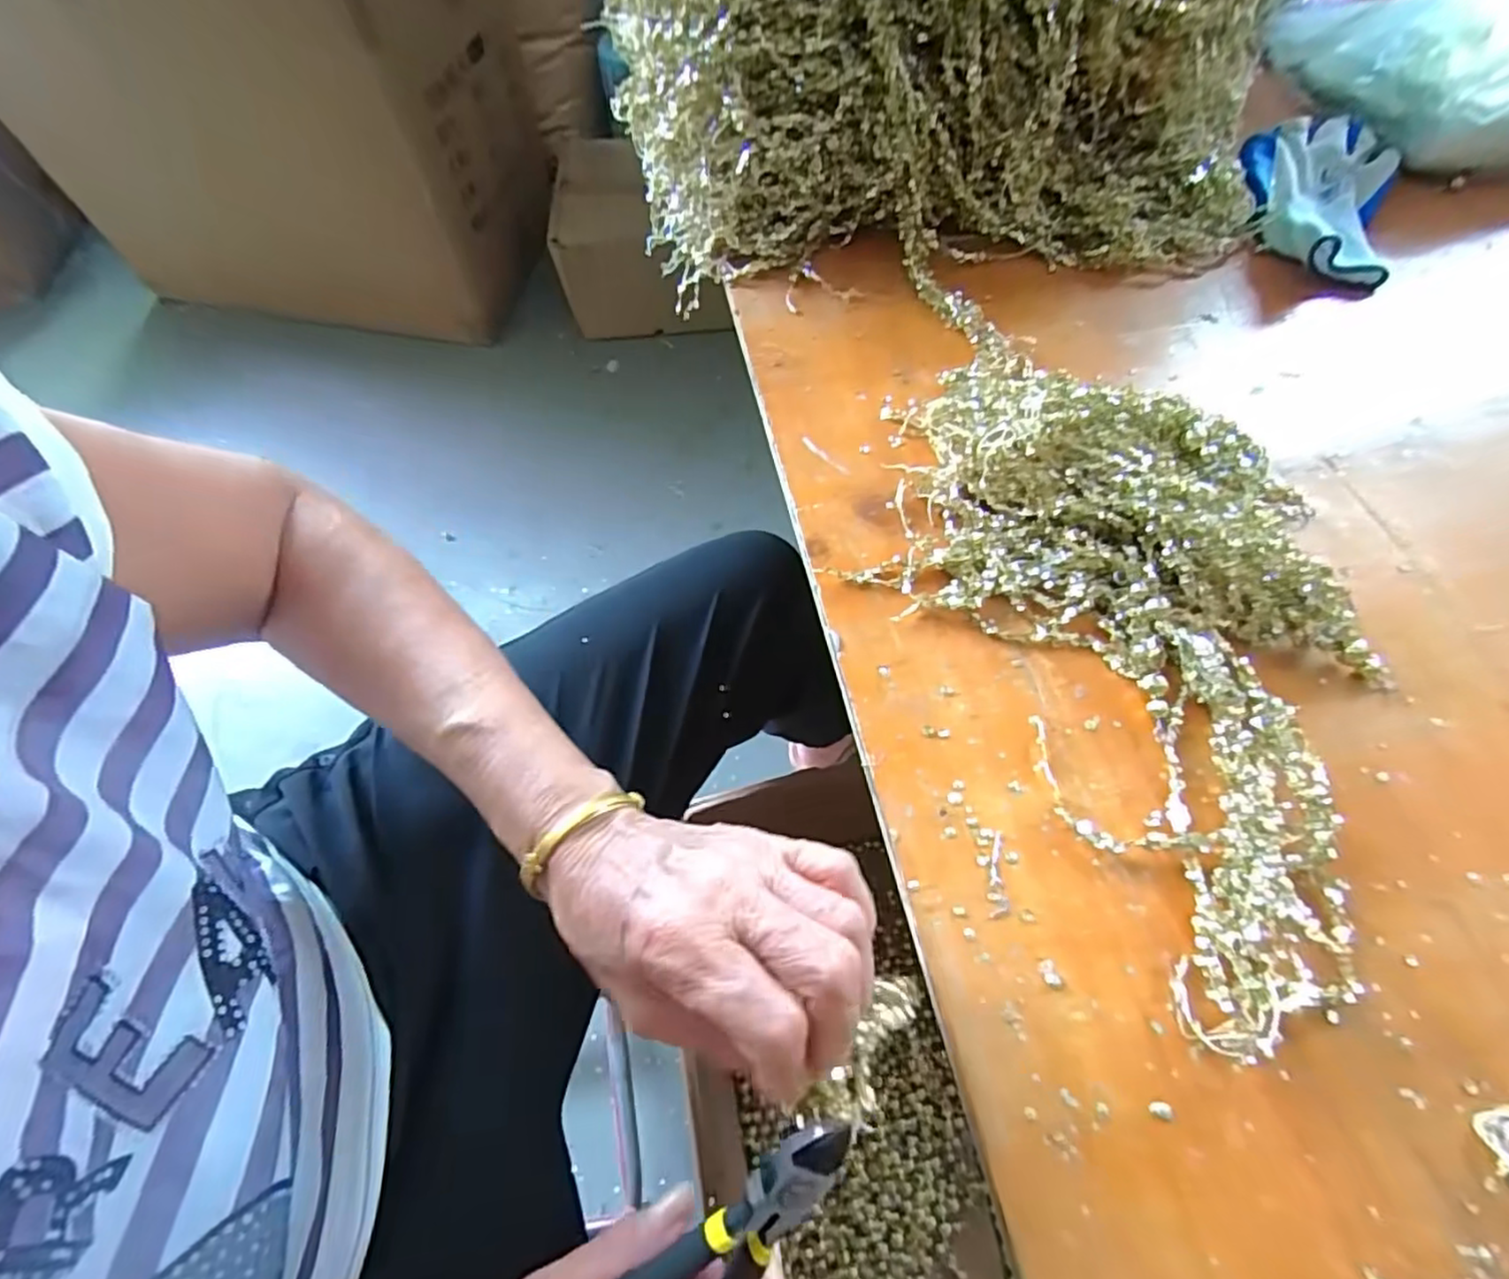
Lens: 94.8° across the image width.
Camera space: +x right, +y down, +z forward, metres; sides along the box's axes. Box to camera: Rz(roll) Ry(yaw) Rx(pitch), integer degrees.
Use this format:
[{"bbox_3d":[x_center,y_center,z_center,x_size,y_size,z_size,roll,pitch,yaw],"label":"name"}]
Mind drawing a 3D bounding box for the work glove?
[{"bbox_3d":[0.398,-0.317,0.495,0.101,0.033,0.169,19,64,13],"label":"work glove"}]

